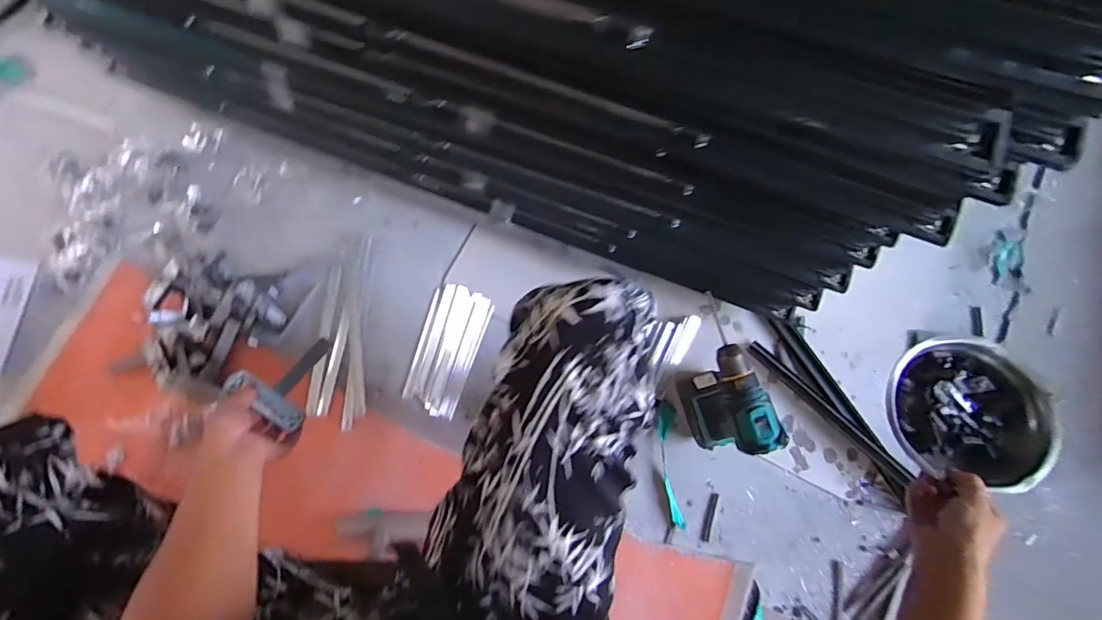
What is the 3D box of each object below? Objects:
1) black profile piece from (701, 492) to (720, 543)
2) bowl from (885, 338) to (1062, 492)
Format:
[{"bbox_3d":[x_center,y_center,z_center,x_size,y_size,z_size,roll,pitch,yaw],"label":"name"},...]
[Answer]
[{"bbox_3d":[0.273,0.355,0.827,0.015,0.005,0.079,18,78,5],"label":"black profile piece"},{"bbox_3d":[0.490,0.114,0.571,0.157,0.058,0.154,0,77,1],"label":"bowl"}]

